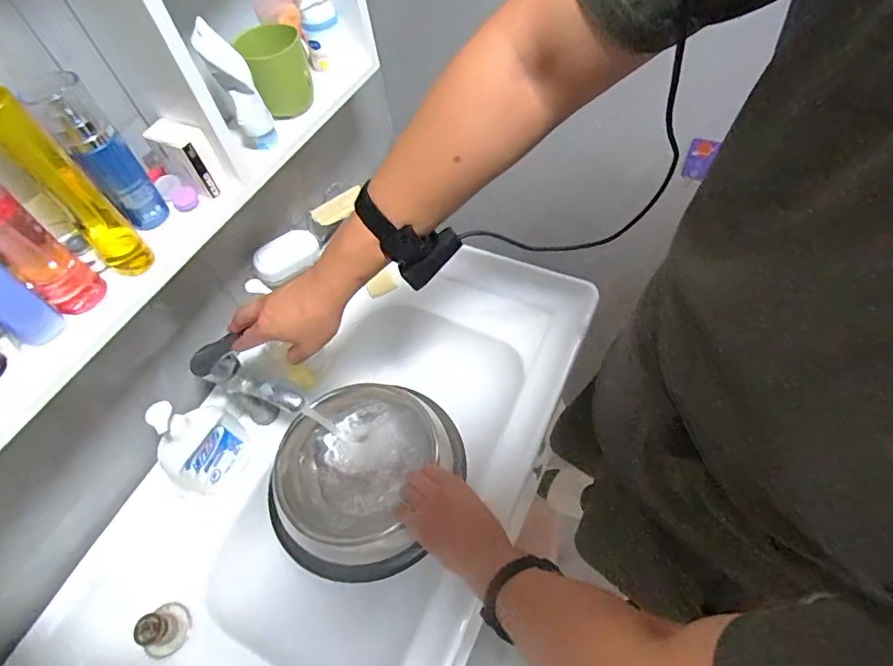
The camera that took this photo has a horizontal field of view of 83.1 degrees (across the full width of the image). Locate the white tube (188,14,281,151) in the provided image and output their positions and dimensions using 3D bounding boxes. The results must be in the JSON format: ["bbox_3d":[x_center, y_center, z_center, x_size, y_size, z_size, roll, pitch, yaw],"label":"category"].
[{"bbox_3d":[-0.217,-0.252,0.523,0.043,0.119,0.049,-26,58,-10],"label":"white tube"}]

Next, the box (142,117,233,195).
[{"bbox_3d":[-0.268,-0.178,0.516,0.065,0.067,0.029,18,61,18],"label":"box"}]

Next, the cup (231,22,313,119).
[{"bbox_3d":[-0.193,-0.300,0.576,0.074,0.077,0.060,-30,58,-12],"label":"cup"}]

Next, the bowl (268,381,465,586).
[{"bbox_3d":[-0.107,0.192,0.687,0.252,0.066,0.247,-2,56,3],"label":"bowl"}]

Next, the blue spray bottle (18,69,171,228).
[{"bbox_3d":[-0.316,-0.160,0.464,0.046,0.142,0.039,-39,61,-17],"label":"blue spray bottle"}]

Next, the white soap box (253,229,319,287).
[{"bbox_3d":[-0.228,-0.112,0.723,0.098,0.023,0.060,-39,61,-17],"label":"white soap box"}]

